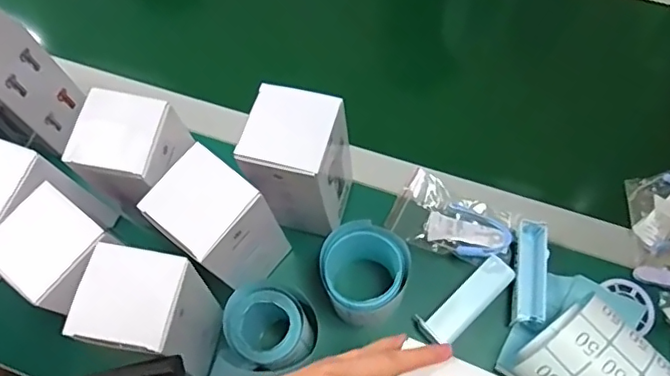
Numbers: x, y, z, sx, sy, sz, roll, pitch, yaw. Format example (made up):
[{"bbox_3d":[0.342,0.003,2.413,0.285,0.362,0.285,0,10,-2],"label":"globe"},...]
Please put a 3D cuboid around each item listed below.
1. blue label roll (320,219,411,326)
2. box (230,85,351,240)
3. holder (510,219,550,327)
[{"bbox_3d":[0.026,0.078,0.514,0.076,0.074,0.078,-1,67,2],"label":"blue label roll"},{"bbox_3d":[-0.030,-0.023,0.517,0.074,0.152,0.082,14,68,9],"label":"box"},{"bbox_3d":[0.190,0.083,0.544,0.029,0.025,0.102,10,68,7],"label":"holder"}]

